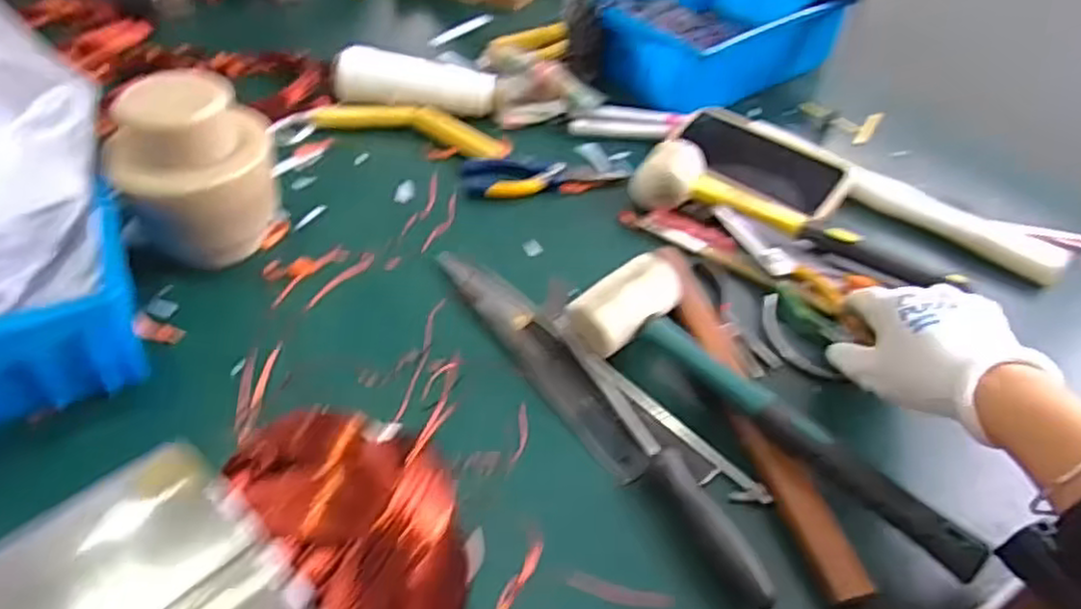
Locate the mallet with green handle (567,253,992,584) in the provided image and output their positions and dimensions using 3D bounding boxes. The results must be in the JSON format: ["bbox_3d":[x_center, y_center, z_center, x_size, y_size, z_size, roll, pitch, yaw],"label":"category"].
[{"bbox_3d":[0.146,0.062,0.455,0.272,0.046,0.080,34,50,27],"label":"mallet with green handle"}]

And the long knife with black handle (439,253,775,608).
[{"bbox_3d":[0.031,0.059,0.473,0.044,0.016,0.322,-25,52,-29],"label":"long knife with black handle"}]

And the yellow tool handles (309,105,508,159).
[{"bbox_3d":[-0.128,-0.177,0.705,0.201,0.017,0.049,15,44,9],"label":"yellow tool handles"}]

